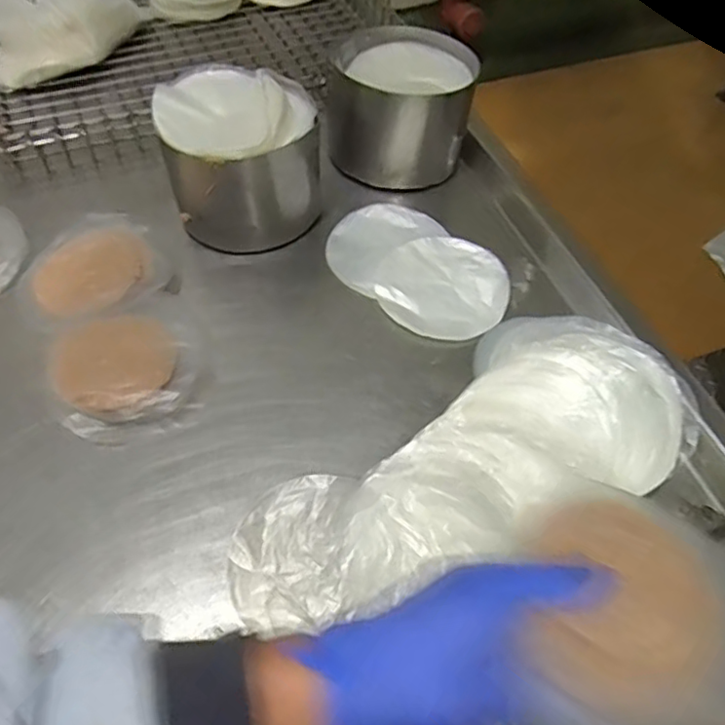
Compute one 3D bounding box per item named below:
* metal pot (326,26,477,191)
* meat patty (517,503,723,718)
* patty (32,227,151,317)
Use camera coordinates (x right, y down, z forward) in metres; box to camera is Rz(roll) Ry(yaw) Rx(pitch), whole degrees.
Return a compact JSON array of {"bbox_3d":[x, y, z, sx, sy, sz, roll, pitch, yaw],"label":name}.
[{"bbox_3d":[0.037,-0.267,0.653,0.143,0.092,0.131,1,57,-1],"label":"metal pot"},{"bbox_3d":[0.126,0.115,0.299,0.084,0.017,0.095,13,58,7],"label":"meat patty"},{"bbox_3d":[-0.235,-0.081,0.544,0.078,0.015,0.100,30,61,16],"label":"patty"}]

